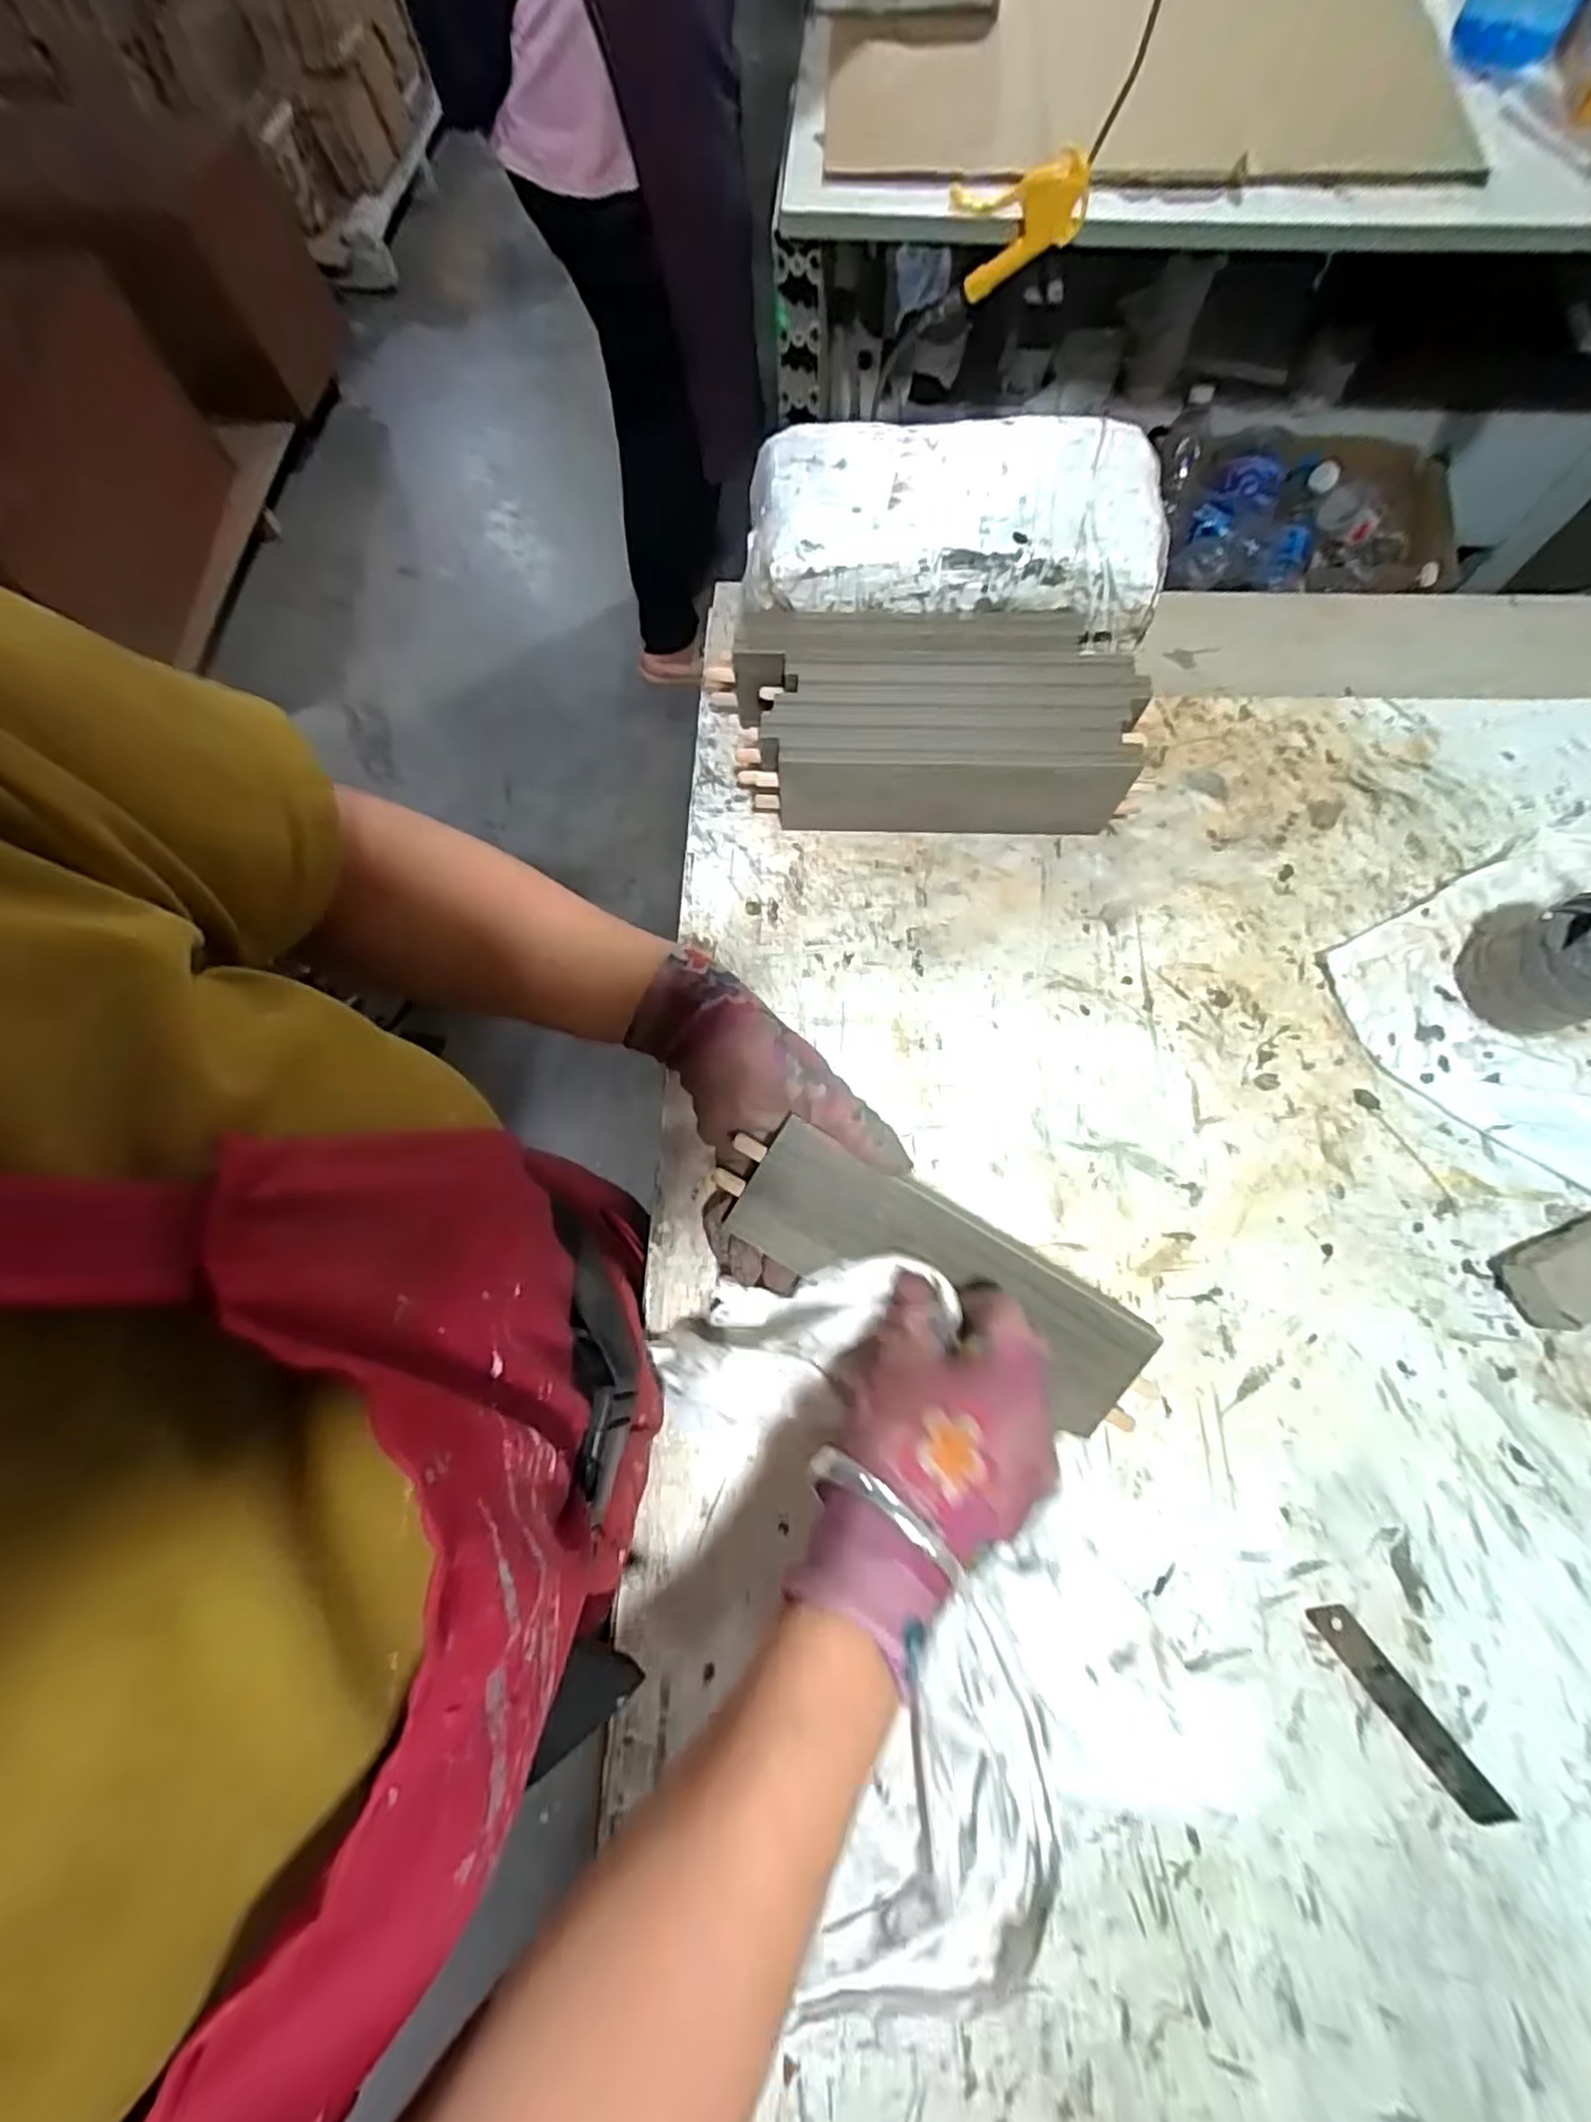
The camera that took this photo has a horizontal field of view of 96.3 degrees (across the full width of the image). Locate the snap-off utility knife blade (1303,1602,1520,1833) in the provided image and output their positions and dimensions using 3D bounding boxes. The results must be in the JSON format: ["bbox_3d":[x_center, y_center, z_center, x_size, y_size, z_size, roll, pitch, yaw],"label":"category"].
[{"bbox_3d":[0.277,0.294,0.321,0.017,0.004,0.100,-36,76,-9],"label":"snap-off utility knife blade"}]

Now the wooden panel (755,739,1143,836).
[{"bbox_3d":[0.086,-0.162,0.430,0.210,0.067,0.015,2,74,2],"label":"wooden panel"}]

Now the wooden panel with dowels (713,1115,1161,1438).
[{"bbox_3d":[0.072,0.102,0.337,0.225,0.013,0.063,31,99,-1],"label":"wooden panel with dowels"}]

